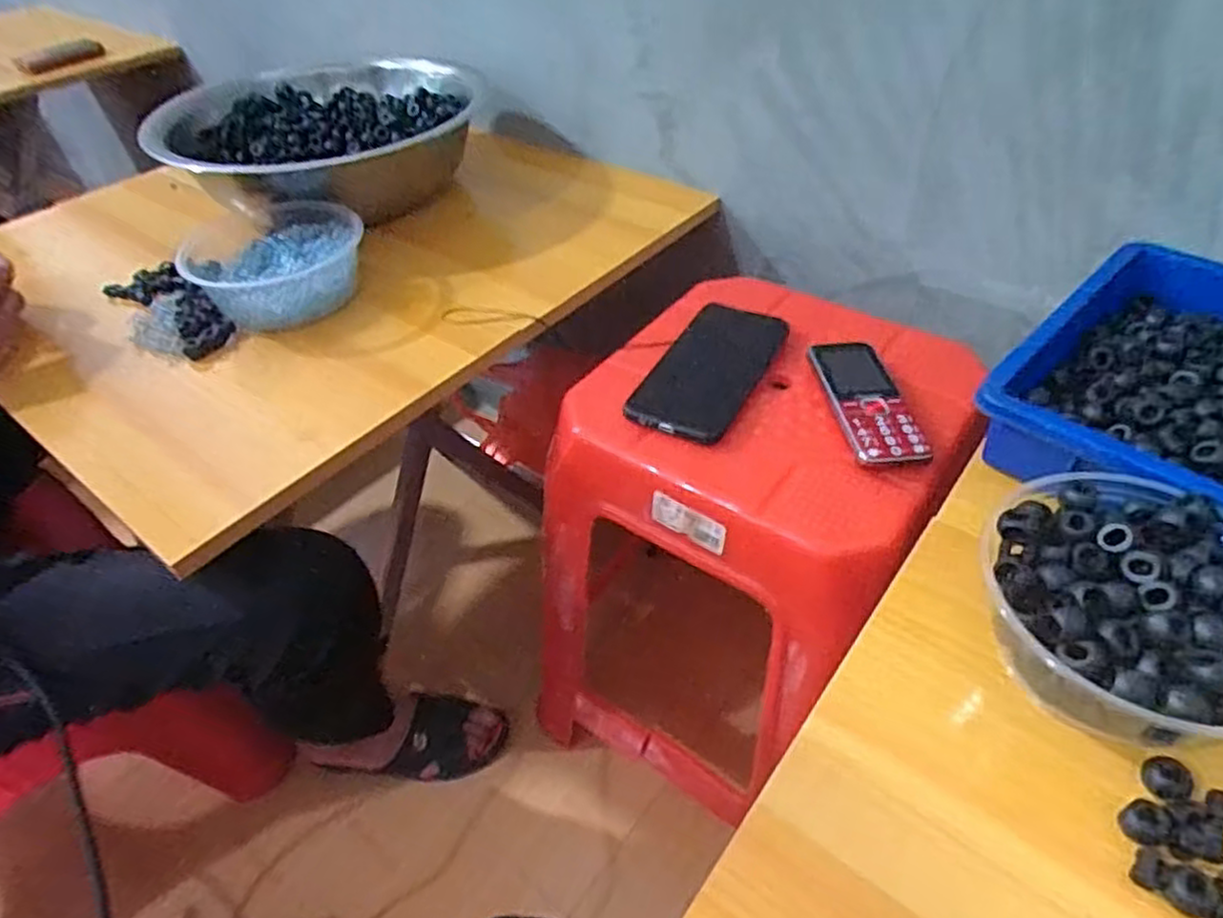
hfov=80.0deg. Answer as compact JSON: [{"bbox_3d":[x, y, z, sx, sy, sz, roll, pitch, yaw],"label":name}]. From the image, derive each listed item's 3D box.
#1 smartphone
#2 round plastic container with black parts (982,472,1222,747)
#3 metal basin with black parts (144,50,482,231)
[{"bbox_3d":[0.079,-0.074,0.577,0.078,0.013,0.165,20,49,22],"label":"smartphone"},{"bbox_3d":[0.237,0.073,0.336,0.128,0.063,0.125,-2,44,2],"label":"round plastic container with black parts"},{"bbox_3d":[-0.294,-0.330,0.751,0.257,0.087,0.259,17,48,20],"label":"metal basin with black parts"}]

